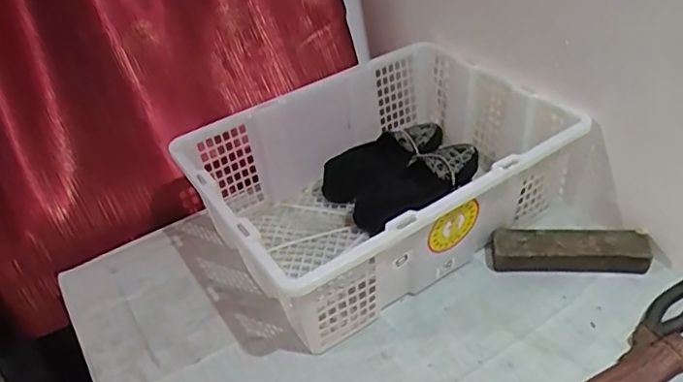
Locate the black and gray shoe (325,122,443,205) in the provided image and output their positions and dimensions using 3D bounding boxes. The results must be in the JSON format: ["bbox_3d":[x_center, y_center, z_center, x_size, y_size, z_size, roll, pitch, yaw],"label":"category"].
[{"bbox_3d":[0.074,-0.060,0.958,0.238,0.056,0.089,-27,42,-24],"label":"black and gray shoe"}]

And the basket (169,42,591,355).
[{"bbox_3d":[0.059,-0.018,0.843,0.475,0.166,0.346,-26,42,-23],"label":"basket"}]

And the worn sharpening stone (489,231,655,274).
[{"bbox_3d":[0.301,0.081,0.785,0.202,0.040,0.056,0,38,8],"label":"worn sharpening stone"}]

